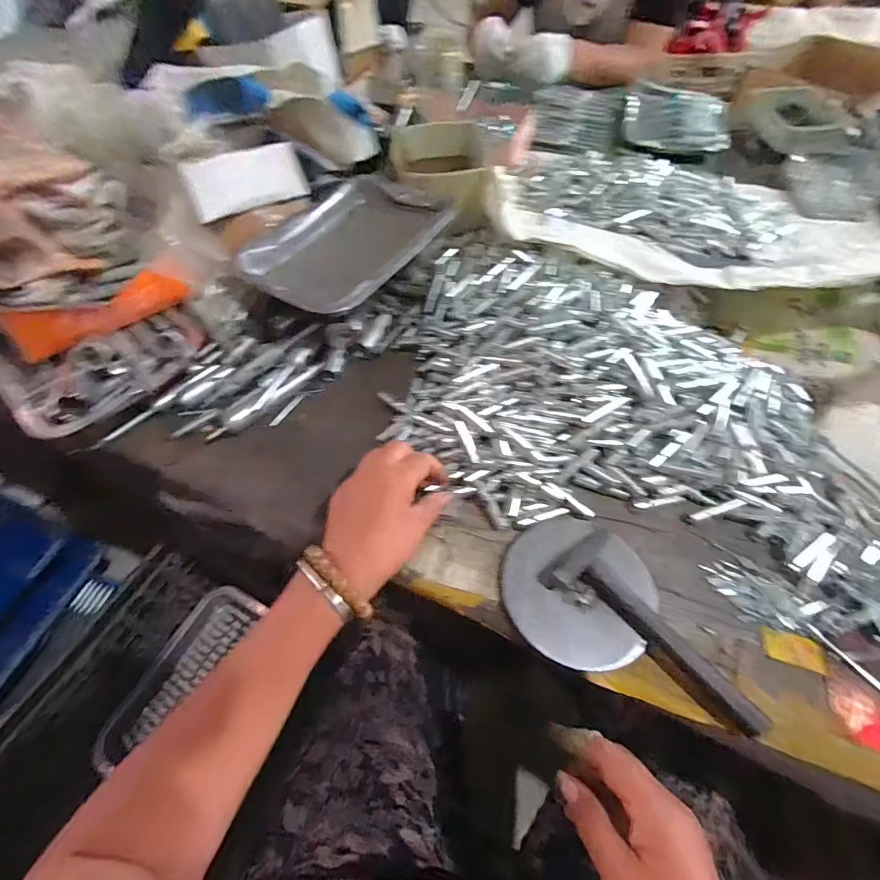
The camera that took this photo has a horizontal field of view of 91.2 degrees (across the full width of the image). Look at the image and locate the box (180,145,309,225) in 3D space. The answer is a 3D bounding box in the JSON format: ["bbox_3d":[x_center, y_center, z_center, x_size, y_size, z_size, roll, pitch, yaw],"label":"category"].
[{"bbox_3d":[-0.240,-0.328,0.544,0.010,0.060,0.182,7,40,29],"label":"box"}]

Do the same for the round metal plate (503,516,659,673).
[{"bbox_3d":[0.117,0.127,0.371,0.123,0.010,0.117,-1,57,1],"label":"round metal plate"}]

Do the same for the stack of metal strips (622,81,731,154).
[{"bbox_3d":[0.477,-0.661,0.872,0.192,0.026,0.180,11,58,8],"label":"stack of metal strips"}]

